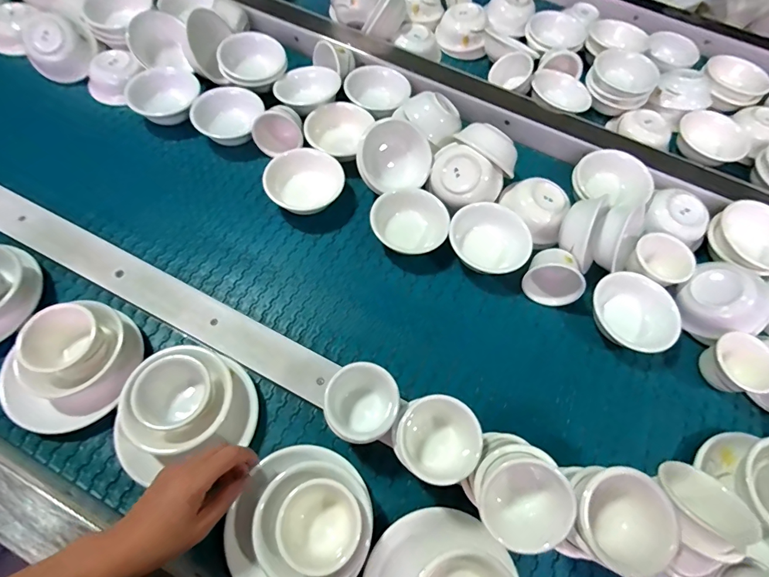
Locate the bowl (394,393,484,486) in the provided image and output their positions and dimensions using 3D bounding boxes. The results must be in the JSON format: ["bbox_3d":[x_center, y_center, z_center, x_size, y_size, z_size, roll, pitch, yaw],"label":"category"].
[{"bbox_3d":[0.053,0.148,0.398,0.074,0.051,0.075,1,64,-3],"label":"bowl"}]

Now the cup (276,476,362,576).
[{"bbox_3d":[-0.063,0.235,0.404,0.075,0.054,0.077,1,64,-3],"label":"cup"}]

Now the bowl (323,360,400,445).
[{"bbox_3d":[-0.024,0.127,0.441,0.075,0.052,0.079,1,64,-3],"label":"bowl"}]

